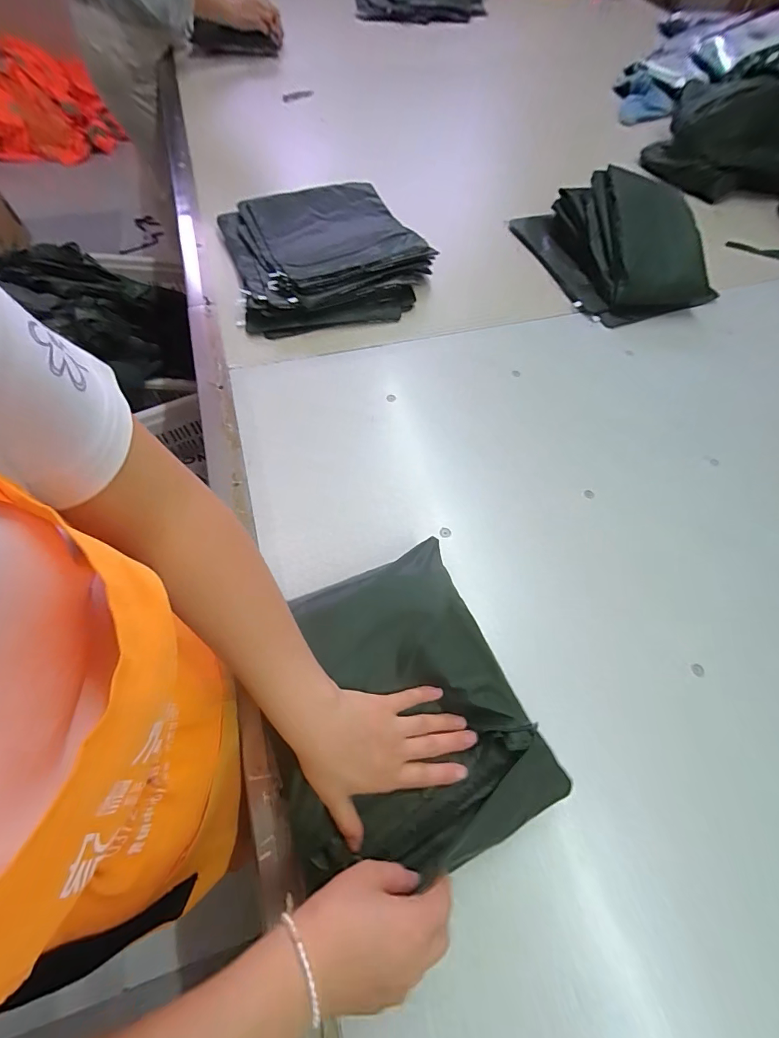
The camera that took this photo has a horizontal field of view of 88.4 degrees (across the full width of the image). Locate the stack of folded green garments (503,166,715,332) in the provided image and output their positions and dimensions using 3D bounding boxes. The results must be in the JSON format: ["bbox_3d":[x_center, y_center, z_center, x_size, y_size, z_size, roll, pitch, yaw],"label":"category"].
[{"bbox_3d":[0.434,-0.554,0.776,0.229,0.097,0.339,-15,64,-10],"label":"stack of folded green garments"}]

